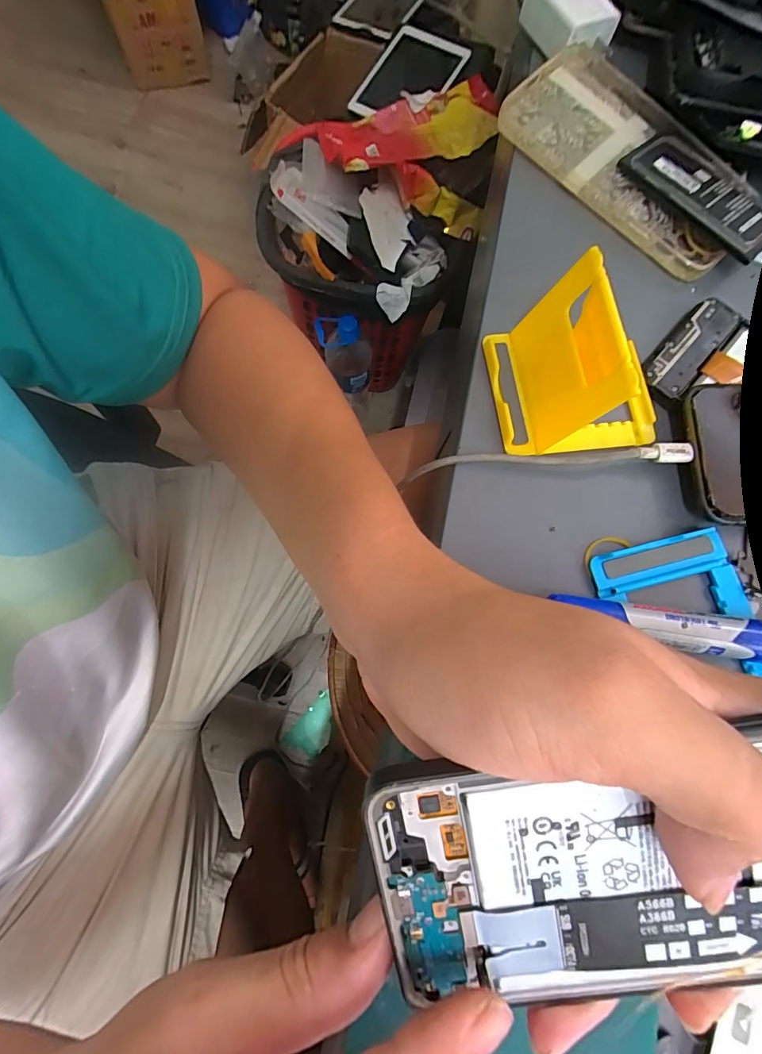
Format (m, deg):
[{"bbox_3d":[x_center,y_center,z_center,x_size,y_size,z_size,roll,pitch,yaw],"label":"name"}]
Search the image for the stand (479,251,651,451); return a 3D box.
[{"bbox_3d":[0.101,-0.075,0.209,0.083,0.059,0.076,-7,77,-7],"label":"stand"}]

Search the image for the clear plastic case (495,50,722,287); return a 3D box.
[{"bbox_3d":[0.152,-0.224,0.270,0.155,0.010,0.087,45,79,3],"label":"clear plastic case"}]

